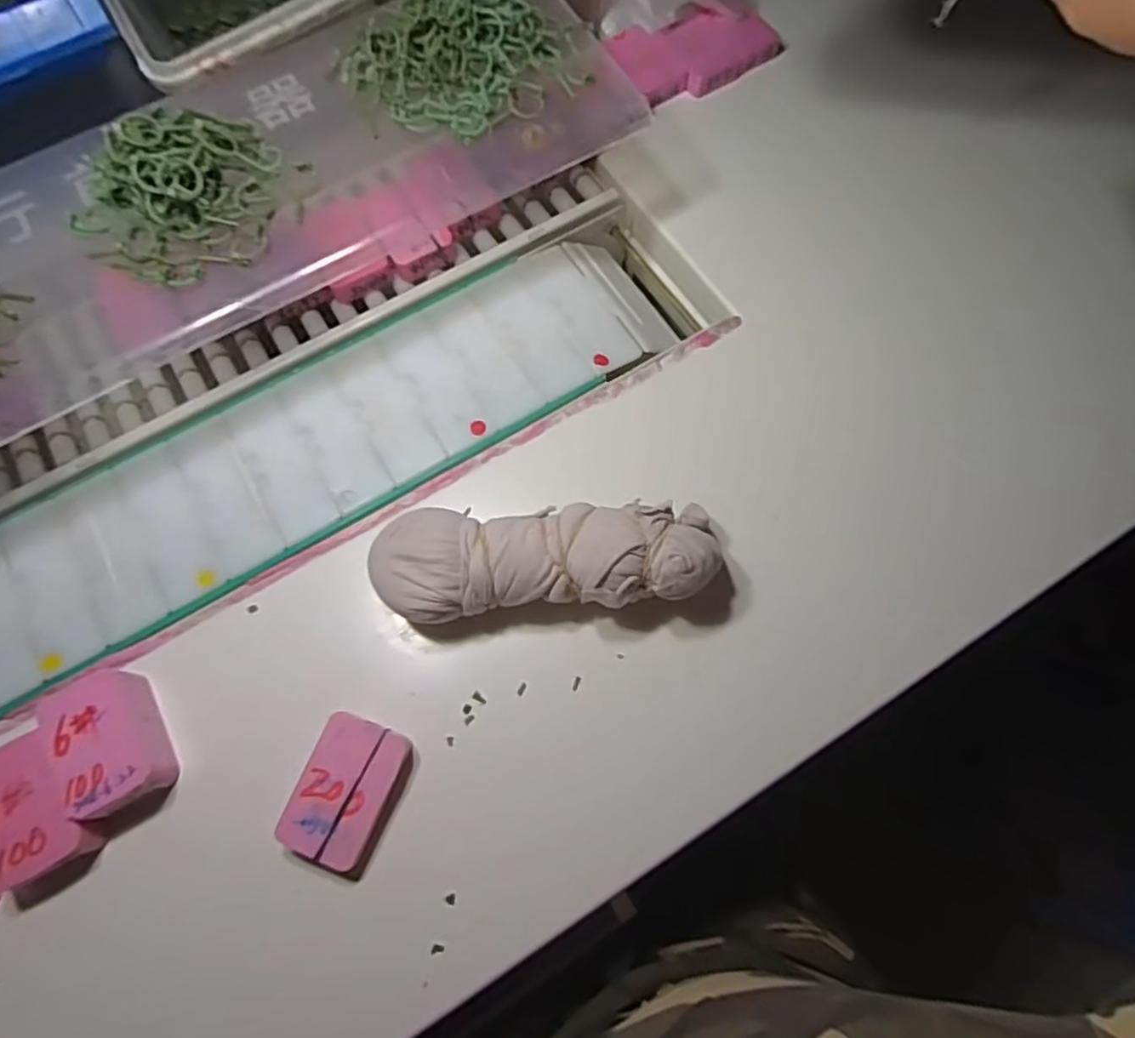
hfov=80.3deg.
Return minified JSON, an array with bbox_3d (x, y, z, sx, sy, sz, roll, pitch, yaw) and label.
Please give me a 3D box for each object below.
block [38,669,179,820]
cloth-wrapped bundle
[{"bbox_3d":[-0.253,0.122,0.372,0.049,0.024,0.074,-30,72,-9],"label":"block"},{"bbox_3d":[-0.016,0.024,0.385,0.192,0.052,0.060,-4,69,0],"label":"cloth-wrapped bundle"}]

